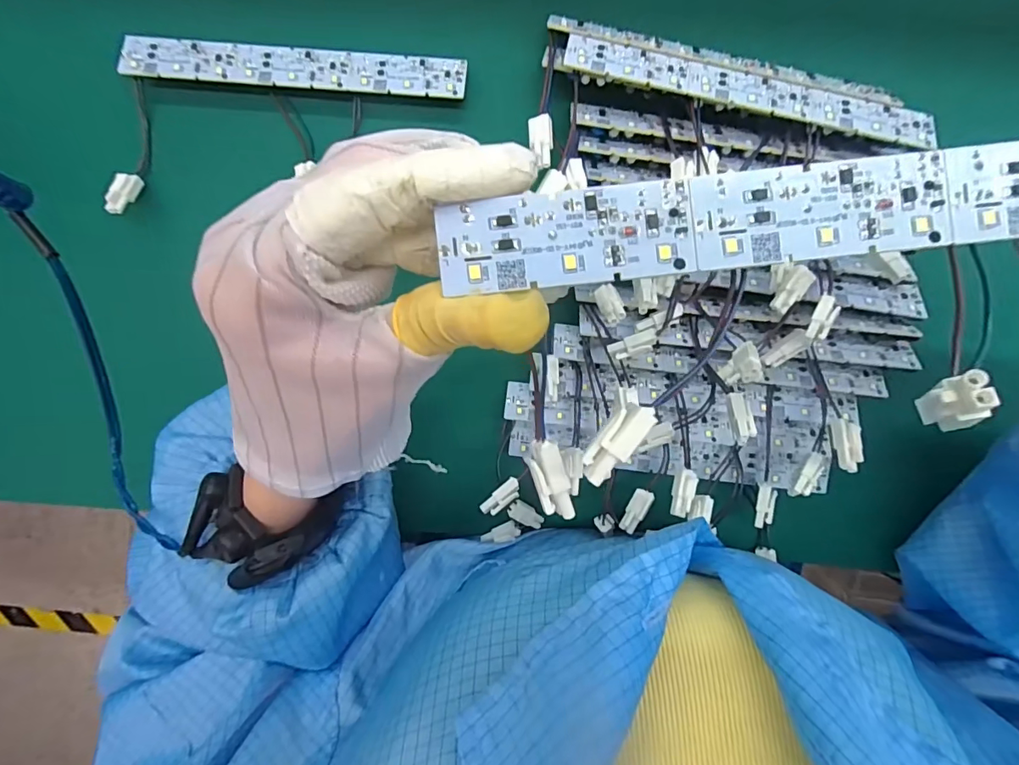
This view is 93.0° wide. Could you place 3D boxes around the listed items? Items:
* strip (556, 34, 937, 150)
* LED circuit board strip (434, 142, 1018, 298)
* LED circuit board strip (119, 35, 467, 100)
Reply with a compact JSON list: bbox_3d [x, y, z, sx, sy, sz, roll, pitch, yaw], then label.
[{"bbox_3d":[0.121,-0.152,0.250,0.192,0.004,0.028,13,70,0],"label":"strip"},{"bbox_3d":[0.072,-0.043,0.121,0.176,0.004,0.024,-6,92,0],"label":"LED circuit board strip"},{"bbox_3d":[-0.123,-0.180,0.275,0.195,0.008,0.026,6,96,1],"label":"LED circuit board strip"}]

